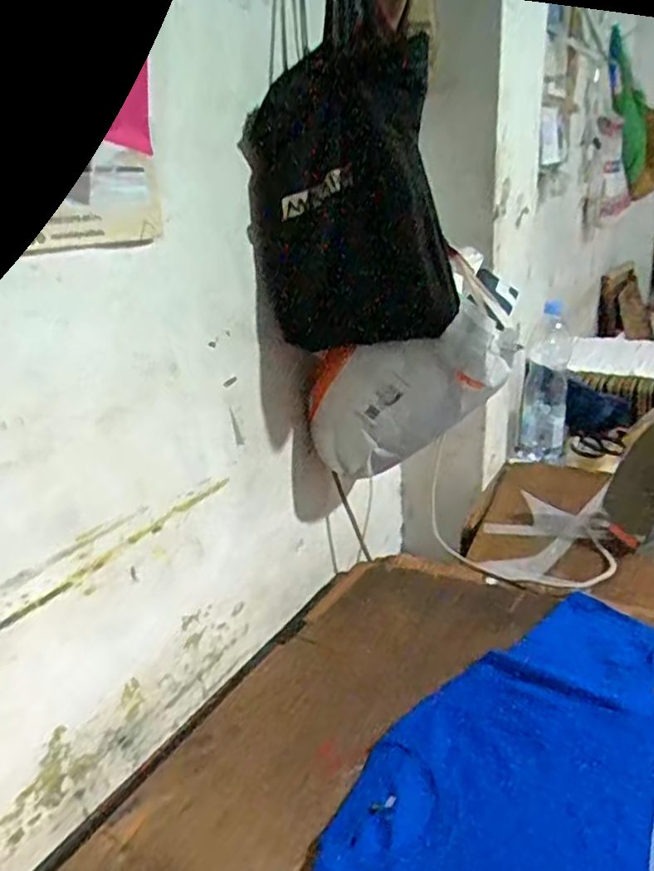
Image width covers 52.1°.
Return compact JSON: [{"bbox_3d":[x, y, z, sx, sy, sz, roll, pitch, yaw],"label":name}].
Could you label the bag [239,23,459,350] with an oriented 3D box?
[{"bbox_3d":[0.025,-0.282,0.824,0.228,0.346,0.106,14,27,36],"label":"bag"}]

